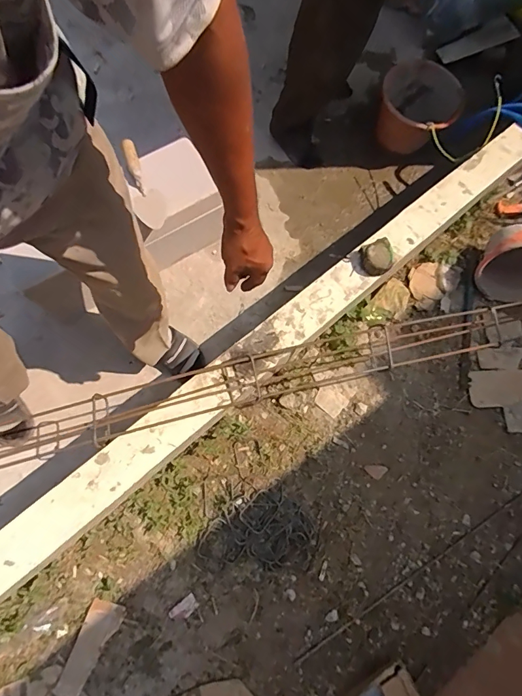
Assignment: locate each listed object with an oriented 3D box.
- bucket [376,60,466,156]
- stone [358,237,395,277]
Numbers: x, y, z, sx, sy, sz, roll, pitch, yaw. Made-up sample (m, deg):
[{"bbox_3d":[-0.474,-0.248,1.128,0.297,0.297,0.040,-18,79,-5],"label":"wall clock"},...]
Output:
[{"bbox_3d":[0.543,-0.836,1.475,0.273,0.229,0.273,2,75,-6],"label":"bucket"},{"bbox_3d":[0.282,-0.219,0.994,0.078,0.035,0.078,2,75,-6],"label":"stone"}]

